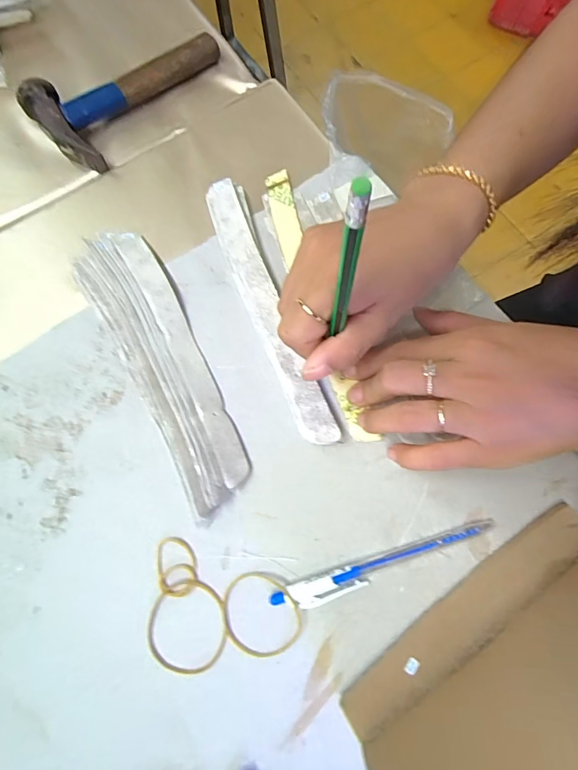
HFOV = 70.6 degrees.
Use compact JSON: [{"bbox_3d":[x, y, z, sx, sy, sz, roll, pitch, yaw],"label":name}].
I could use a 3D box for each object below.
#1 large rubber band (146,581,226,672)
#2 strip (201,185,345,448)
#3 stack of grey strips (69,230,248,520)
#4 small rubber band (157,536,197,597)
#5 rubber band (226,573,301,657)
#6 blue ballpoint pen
[{"bbox_3d":[-0.058,0.137,0.232,0.045,0.004,0.047,0,75,0],"label":"large rubber band"},{"bbox_3d":[-0.016,-0.055,0.276,0.026,0.018,0.200,-20,75,-5],"label":"strip"},{"bbox_3d":[-0.082,-0.018,0.268,0.051,0.015,0.200,-28,76,-7],"label":"stack of grey strips"},{"bbox_3d":[-0.066,0.107,0.240,0.022,0.004,0.033,-10,75,-2],"label":"small rubber band"},{"bbox_3d":[-0.015,0.131,0.233,0.044,0.006,0.044,-6,75,-1],"label":"rubber band"},{"bbox_3d":[0.057,0.106,0.239,0.135,0.008,0.014,-16,75,-4],"label":"blue ballpoint pen"}]

